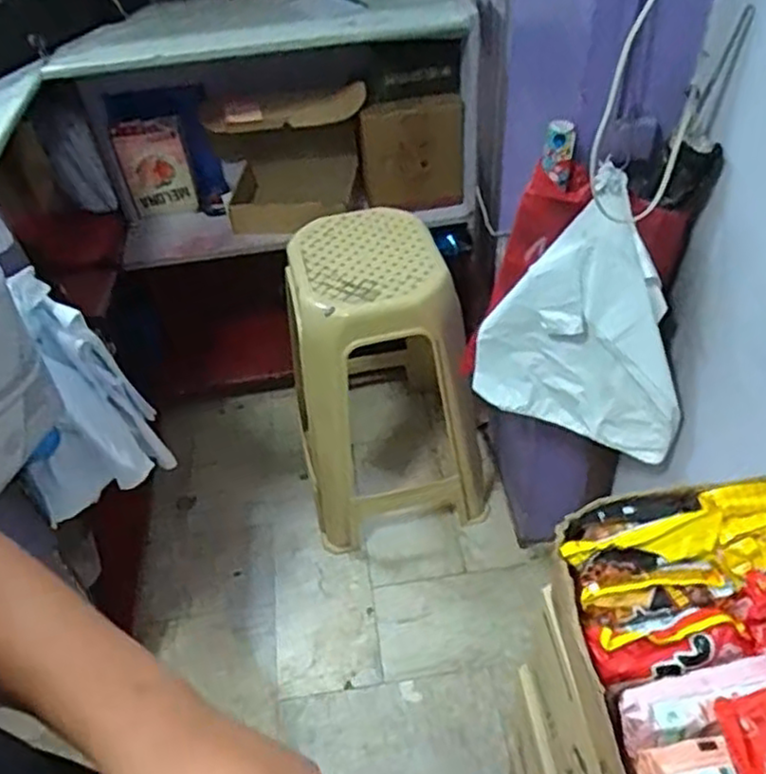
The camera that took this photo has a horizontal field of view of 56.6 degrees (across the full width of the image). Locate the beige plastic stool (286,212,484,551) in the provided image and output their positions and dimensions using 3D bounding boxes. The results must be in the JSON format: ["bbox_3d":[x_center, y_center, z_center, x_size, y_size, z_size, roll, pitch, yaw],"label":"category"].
[{"bbox_3d":[0.014,0.005,1.439,0.338,0.594,0.371,-5,44,1],"label":"beige plastic stool"}]

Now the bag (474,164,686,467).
[{"bbox_3d":[0.279,-0.088,0.990,0.302,0.351,0.090,19,49,24],"label":"bag"}]

